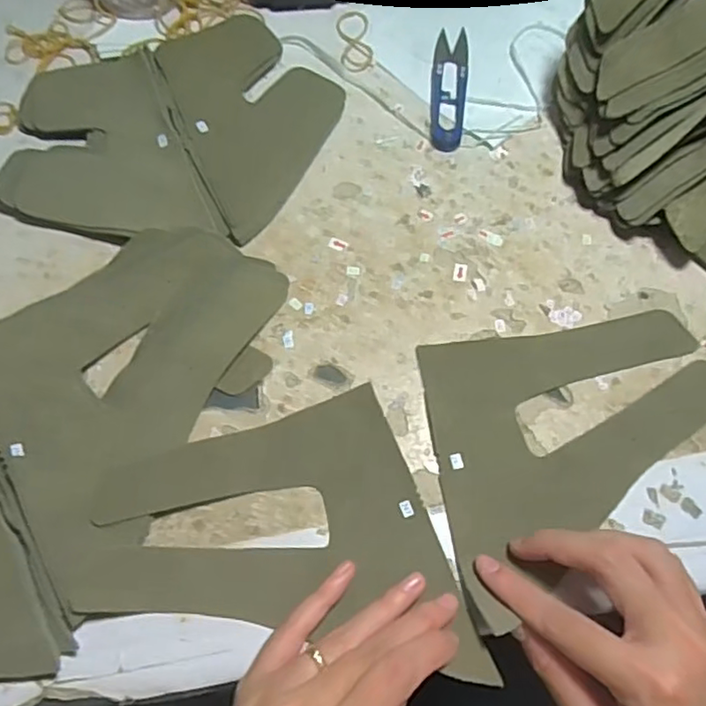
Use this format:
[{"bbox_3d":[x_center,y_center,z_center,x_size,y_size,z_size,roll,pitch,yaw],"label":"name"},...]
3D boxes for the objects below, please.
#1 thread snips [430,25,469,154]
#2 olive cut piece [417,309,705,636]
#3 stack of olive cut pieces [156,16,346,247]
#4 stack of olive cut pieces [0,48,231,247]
[{"bbox_3d":[0.064,-0.178,0.412,0.023,0.007,0.102,7,68,3],"label":"thread snips"},{"bbox_3d":[0.124,0.049,0.317,0.159,0.010,0.139,-9,66,-2],"label":"olive cut piece"},{"bbox_3d":[-0.061,-0.154,0.396,0.103,0.017,0.156,-25,70,-10],"label":"stack of olive cut pieces"},{"bbox_3d":[-0.161,-0.122,0.381,0.110,0.016,0.159,-23,70,-9],"label":"stack of olive cut pieces"}]

